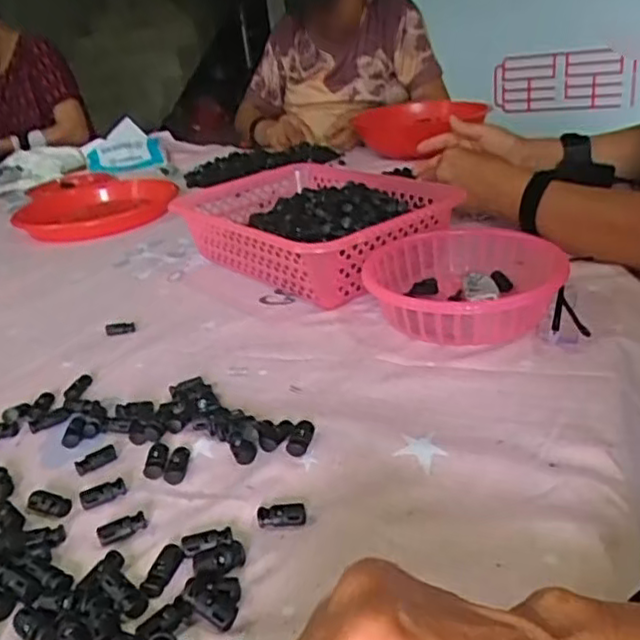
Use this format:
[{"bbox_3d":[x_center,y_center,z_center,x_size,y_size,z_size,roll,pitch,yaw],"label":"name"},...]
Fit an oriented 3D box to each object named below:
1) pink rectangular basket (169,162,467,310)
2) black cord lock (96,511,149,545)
[{"bbox_3d":[-0.011,-0.105,0.747,0.206,0.075,0.308,-25,30,-32],"label":"pink rectangular basket"},{"bbox_3d":[-0.116,0.122,0.386,0.028,0.008,0.011,-19,27,-23],"label":"black cord lock"}]

